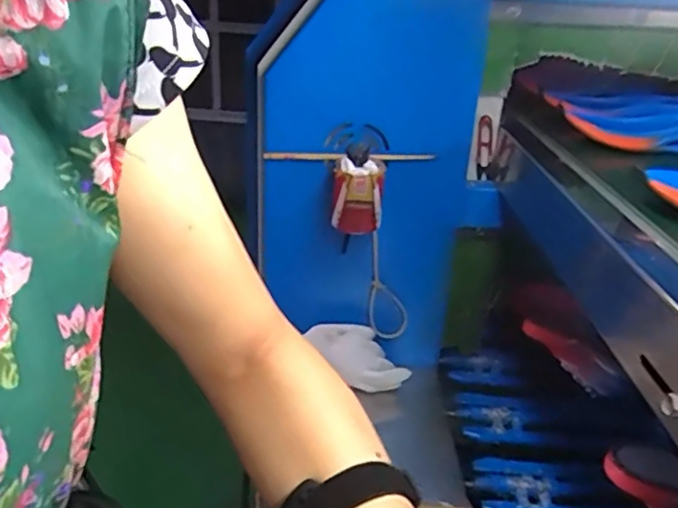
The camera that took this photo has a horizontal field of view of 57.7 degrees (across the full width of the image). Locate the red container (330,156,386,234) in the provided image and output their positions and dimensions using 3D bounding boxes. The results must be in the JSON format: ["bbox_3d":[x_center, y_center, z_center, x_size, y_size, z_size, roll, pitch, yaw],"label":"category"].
[{"bbox_3d":[0.026,-0.080,0.816,0.064,0.086,0.065,4,29,3],"label":"red container"}]

